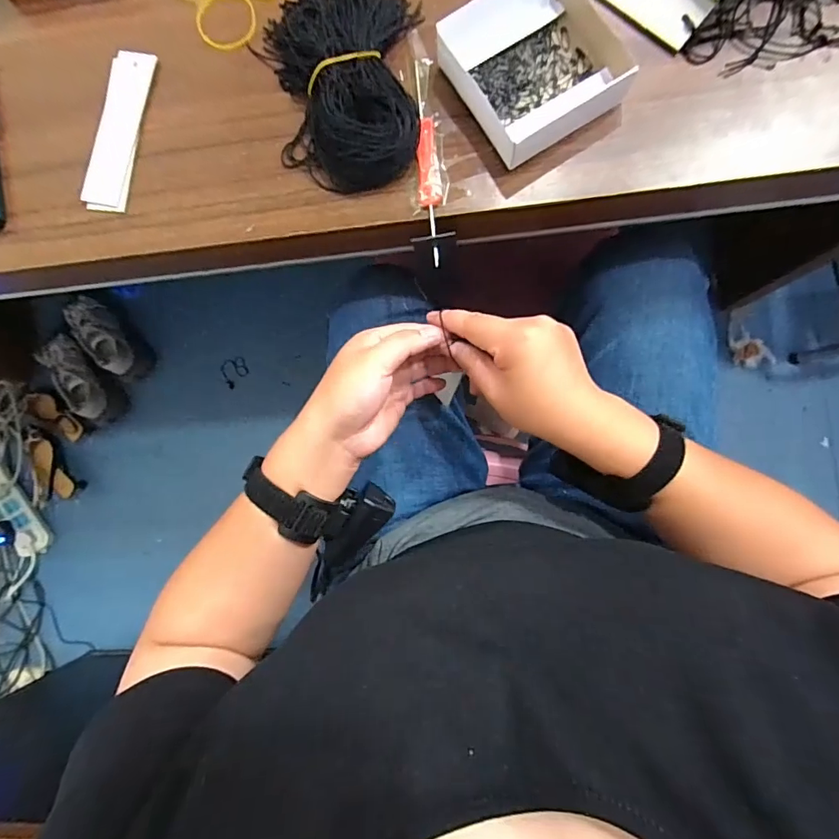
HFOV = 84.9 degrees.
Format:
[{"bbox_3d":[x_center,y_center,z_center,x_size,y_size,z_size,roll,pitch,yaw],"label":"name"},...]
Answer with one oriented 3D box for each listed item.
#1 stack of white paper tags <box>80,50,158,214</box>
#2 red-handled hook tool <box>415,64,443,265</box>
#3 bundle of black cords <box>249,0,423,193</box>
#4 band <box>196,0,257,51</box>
[{"bbox_3d":[-0.237,-0.228,0.363,0.034,0.005,0.127,10,87,-2],"label":"stack of white paper tags"},{"bbox_3d":[0.007,-0.188,0.335,0.016,0.007,0.153,-2,86,6],"label":"red-handled hook tool"},{"bbox_3d":[-0.063,-0.257,0.336,0.124,0.035,0.173,0,86,7],"label":"bundle of black cords"},{"bbox_3d":[-0.155,-0.321,0.368,0.047,0.004,0.058,-34,83,3],"label":"band"}]

